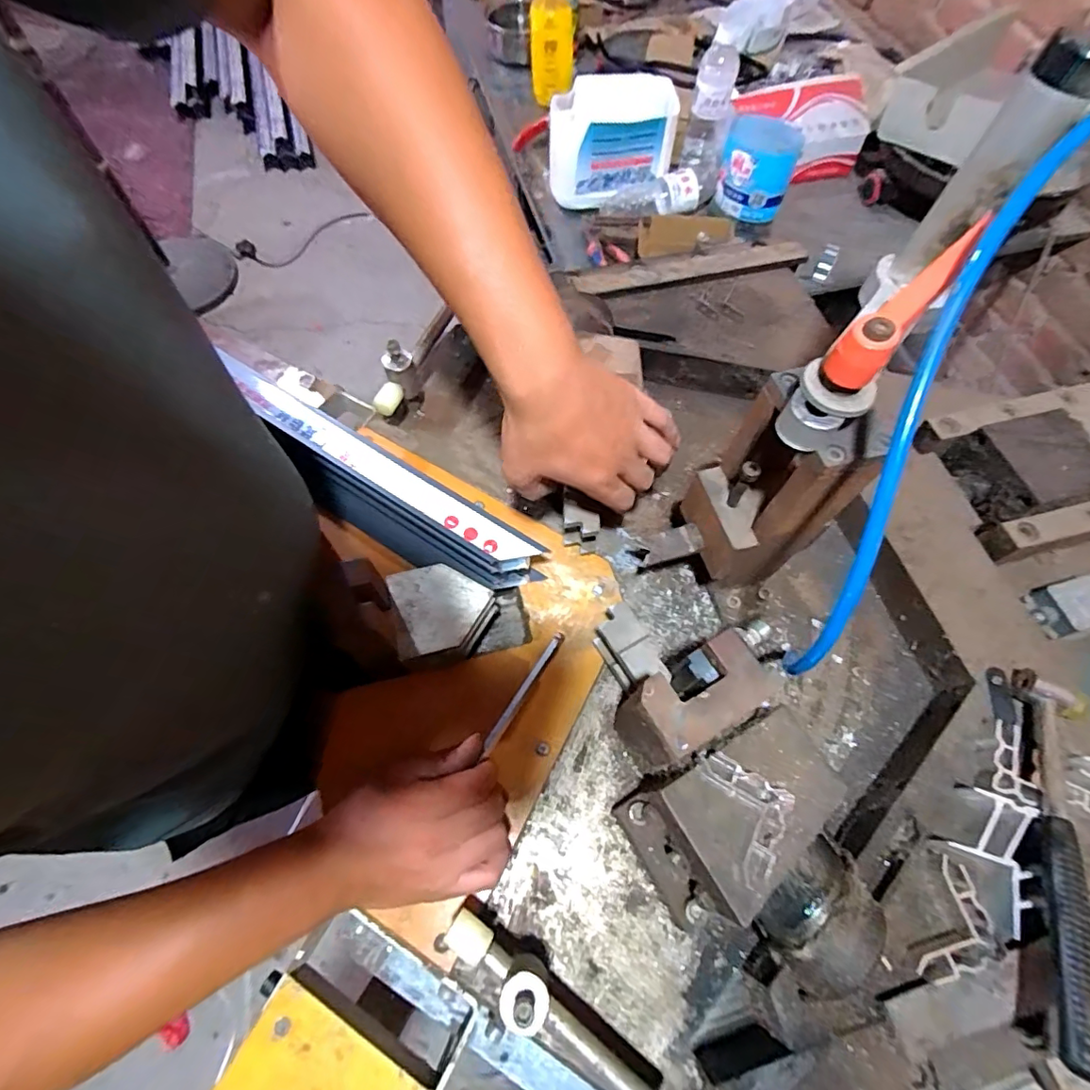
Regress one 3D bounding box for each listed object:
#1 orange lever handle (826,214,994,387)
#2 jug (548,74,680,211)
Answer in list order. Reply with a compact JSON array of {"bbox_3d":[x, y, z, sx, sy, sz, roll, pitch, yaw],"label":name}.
[{"bbox_3d":[0.183,-0.121,0.270,0.024,0.032,0.091,44,94,18],"label":"orange lever handle"},{"bbox_3d":[0.107,-0.695,0.920,0.198,0.137,0.147,-7,64,-5],"label":"jug"}]

